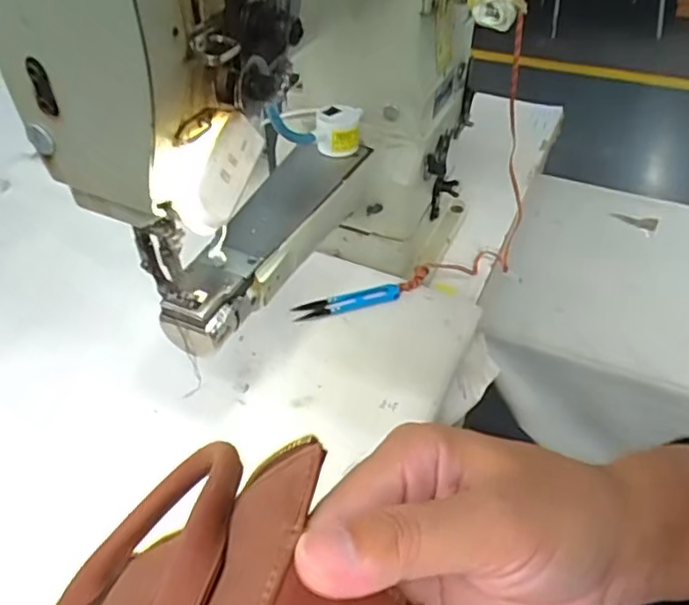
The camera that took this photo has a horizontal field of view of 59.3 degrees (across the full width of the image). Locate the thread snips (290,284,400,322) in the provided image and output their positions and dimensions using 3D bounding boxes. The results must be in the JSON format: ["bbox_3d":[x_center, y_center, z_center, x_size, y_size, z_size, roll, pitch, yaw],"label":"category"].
[{"bbox_3d":[0.002,-0.001,0.579,0.103,0.007,0.022,-10,45,-9],"label":"thread snips"}]

